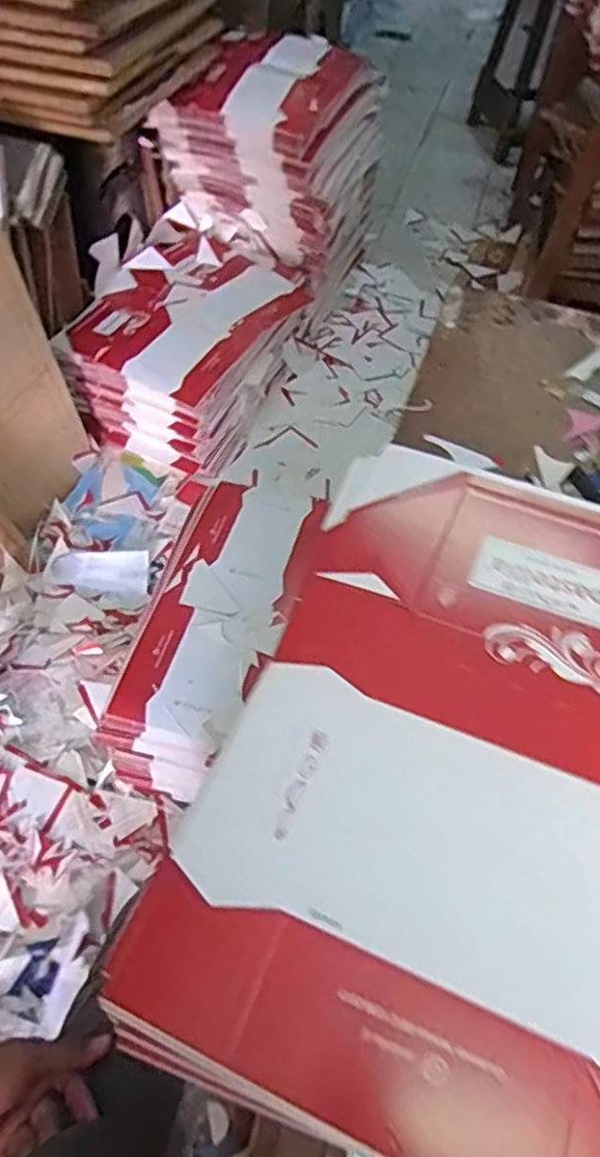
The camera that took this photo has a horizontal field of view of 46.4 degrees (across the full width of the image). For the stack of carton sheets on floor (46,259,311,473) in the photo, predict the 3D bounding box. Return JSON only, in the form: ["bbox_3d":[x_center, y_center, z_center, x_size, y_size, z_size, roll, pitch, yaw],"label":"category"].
[{"bbox_3d":[-0.271,-0.566,1.724,0.421,0.246,0.569,20,56,12],"label":"stack of carton sheets on floor"}]

